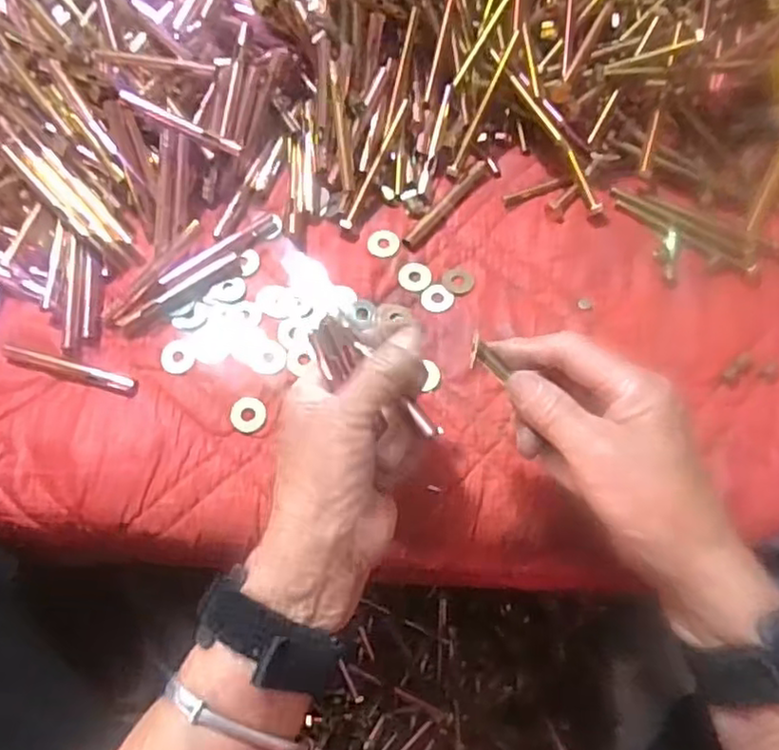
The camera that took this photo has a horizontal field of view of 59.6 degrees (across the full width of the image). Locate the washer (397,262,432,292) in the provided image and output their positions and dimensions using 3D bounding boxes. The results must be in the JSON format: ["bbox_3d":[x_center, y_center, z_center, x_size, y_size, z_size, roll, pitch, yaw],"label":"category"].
[{"bbox_3d":[0.018,-0.068,0.465,0.022,0.004,0.022,0,68,0],"label":"washer"}]

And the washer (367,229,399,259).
[{"bbox_3d":[-0.004,-0.092,0.475,0.022,0.004,0.021,3,68,1],"label":"washer"}]

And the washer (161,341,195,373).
[{"bbox_3d":[-0.138,-0.012,0.445,0.022,0.004,0.024,0,68,0],"label":"washer"}]

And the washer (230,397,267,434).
[{"bbox_3d":[-0.088,0.025,0.426,0.021,0.004,0.022,3,68,1],"label":"washer"}]

